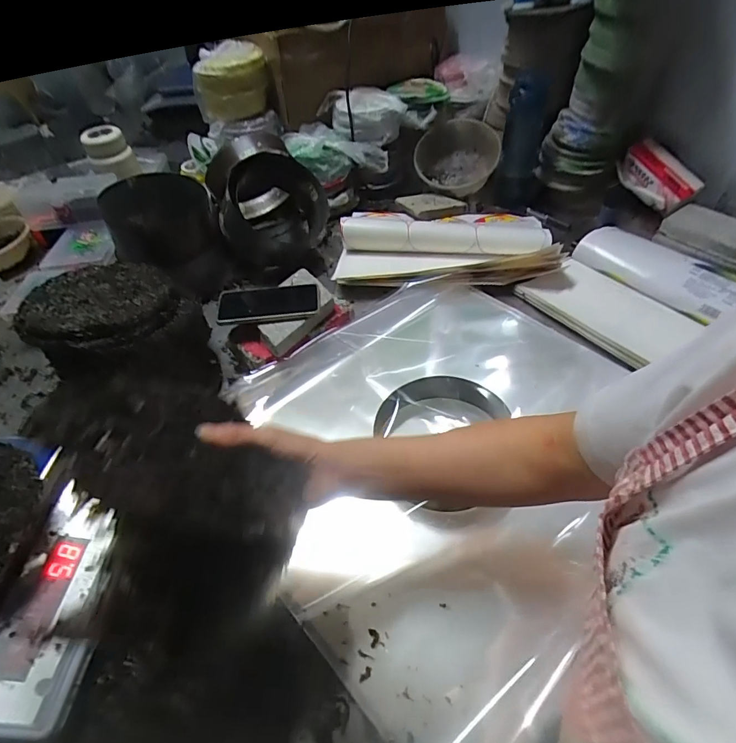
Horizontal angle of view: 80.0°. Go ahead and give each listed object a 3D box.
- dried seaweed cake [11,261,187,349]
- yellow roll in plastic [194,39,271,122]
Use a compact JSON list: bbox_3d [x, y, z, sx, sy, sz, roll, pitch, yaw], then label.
[{"bbox_3d":[-0.389,-0.100,0.631,0.216,0.045,0.192,34,59,29],"label":"dried seaweed cake"},{"bbox_3d":[-0.326,-0.690,1.047,0.174,0.134,0.171,-15,49,-9],"label":"yellow roll in plastic"}]

